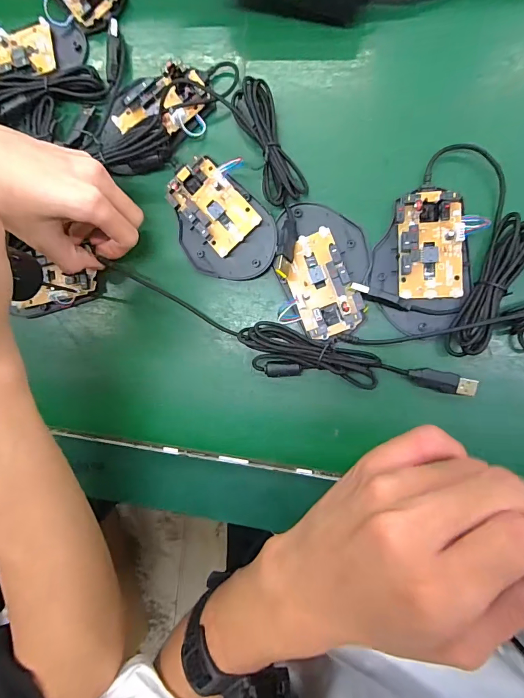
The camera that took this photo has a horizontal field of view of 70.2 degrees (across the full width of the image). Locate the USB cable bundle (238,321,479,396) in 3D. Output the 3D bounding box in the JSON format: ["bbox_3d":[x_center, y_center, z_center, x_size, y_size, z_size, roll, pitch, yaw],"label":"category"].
[{"bbox_3d":[0.069,0.014,0.285,0.171,0.022,0.038,13,92,8],"label":"USB cable bundle"}]

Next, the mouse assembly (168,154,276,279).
[{"bbox_3d":[-0.034,-0.104,0.302,0.073,0.019,0.100,-25,87,8],"label":"mouse assembly"}]

